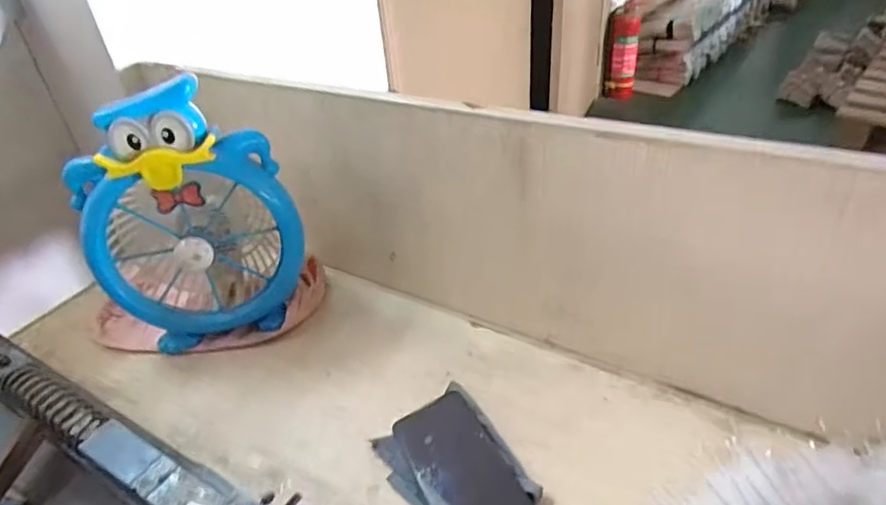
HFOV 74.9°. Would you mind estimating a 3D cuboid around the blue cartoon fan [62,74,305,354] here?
[{"bbox_3d":[-0.294,-0.042,0.679,0.219,0.303,0.158,-19,38,-17],"label":"blue cartoon fan"}]

